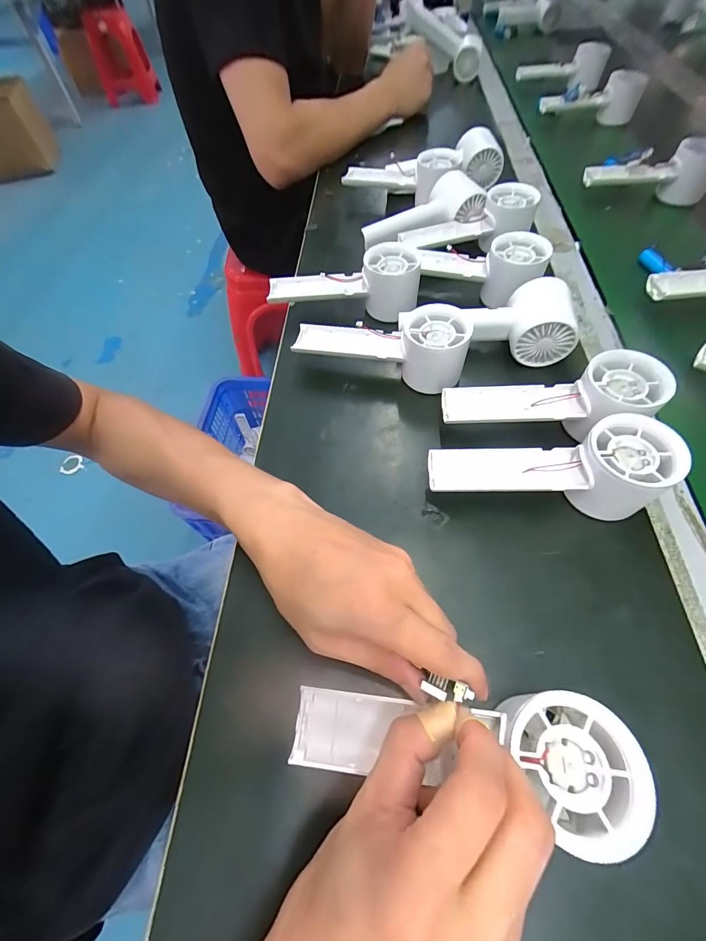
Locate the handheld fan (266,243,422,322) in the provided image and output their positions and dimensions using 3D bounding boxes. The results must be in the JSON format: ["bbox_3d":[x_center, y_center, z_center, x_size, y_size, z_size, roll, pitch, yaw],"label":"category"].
[{"bbox_3d":[-0.010,-0.199,0.396,0.155,0.053,0.055,5,59,5],"label":"handheld fan"}]

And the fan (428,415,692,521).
[{"bbox_3d":[0.136,-0.003,0.271,0.157,0.058,0.058,7,60,7],"label":"fan"}]

